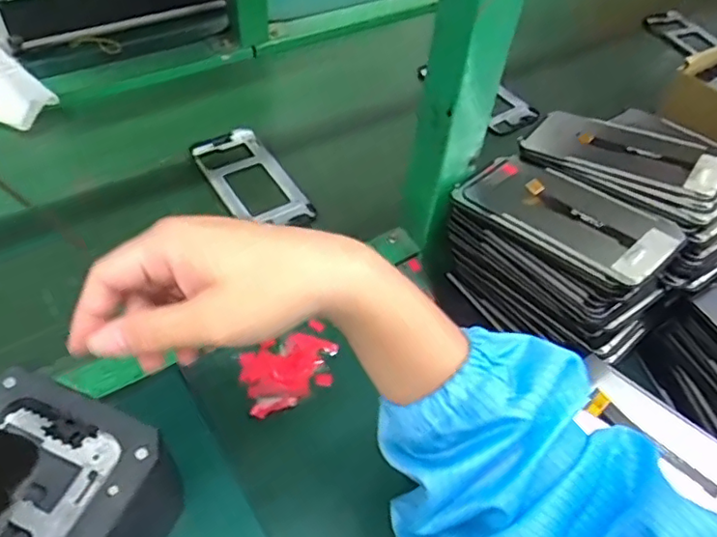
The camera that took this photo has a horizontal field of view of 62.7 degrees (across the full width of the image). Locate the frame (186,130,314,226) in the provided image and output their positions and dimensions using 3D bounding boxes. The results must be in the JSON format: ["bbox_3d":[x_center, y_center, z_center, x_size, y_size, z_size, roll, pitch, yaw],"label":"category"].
[{"bbox_3d":[-0.113,-0.093,0.614,0.076,0.009,0.153,-24,57,-24],"label":"frame"}]

